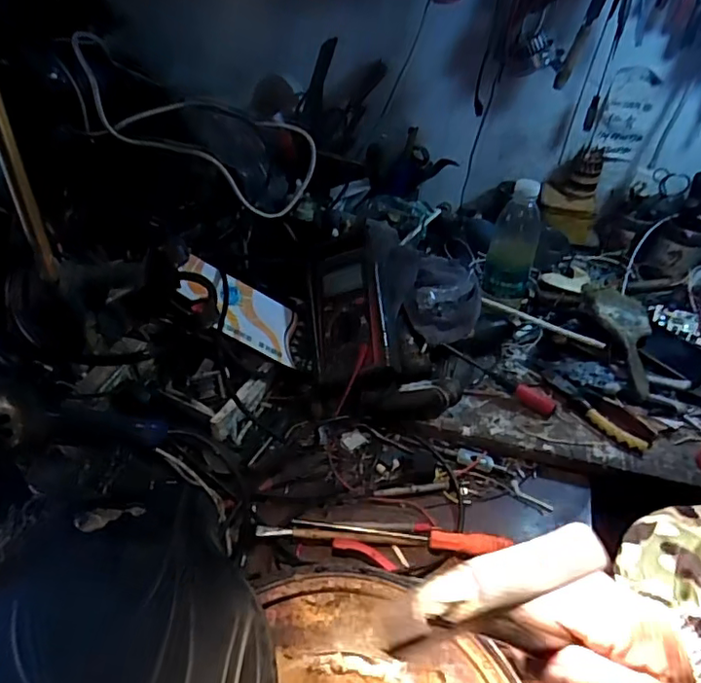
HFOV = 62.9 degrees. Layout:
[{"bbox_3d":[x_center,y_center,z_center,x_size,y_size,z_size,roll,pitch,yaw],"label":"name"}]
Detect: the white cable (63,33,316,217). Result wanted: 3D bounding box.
[{"bbox_3d":[-0.241,-0.320,0.852,0.389,0.111,0.175,21,41,-11],"label":"white cable"}]

